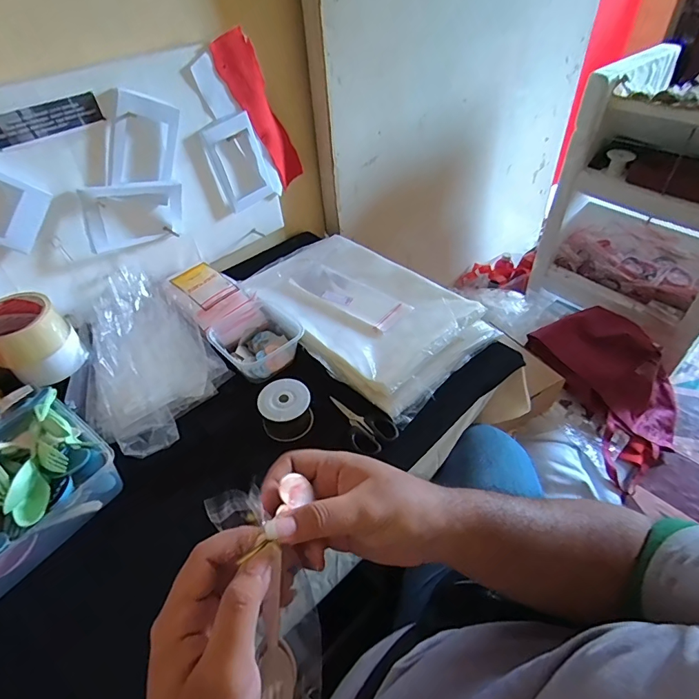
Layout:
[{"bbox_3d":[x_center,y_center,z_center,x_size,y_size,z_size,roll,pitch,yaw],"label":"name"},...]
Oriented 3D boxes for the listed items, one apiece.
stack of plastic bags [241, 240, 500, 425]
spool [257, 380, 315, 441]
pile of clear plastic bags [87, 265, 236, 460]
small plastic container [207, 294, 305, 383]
[{"bbox_3d":[0.012,-0.069,0.715,0.246,0.047,0.388,-36,53,-29],"label":"stack of plastic bags"},{"bbox_3d":[-0.084,0.080,0.574,0.068,0.052,0.065,-12,45,-9],"label":"spool"},{"bbox_3d":[-0.301,0.008,0.620,0.179,0.080,0.285,-34,52,-27],"label":"pile of clear plastic bags"},{"bbox_3d":[-0.148,-0.020,0.667,0.126,0.050,0.138,-32,51,-26],"label":"small plastic container"}]

